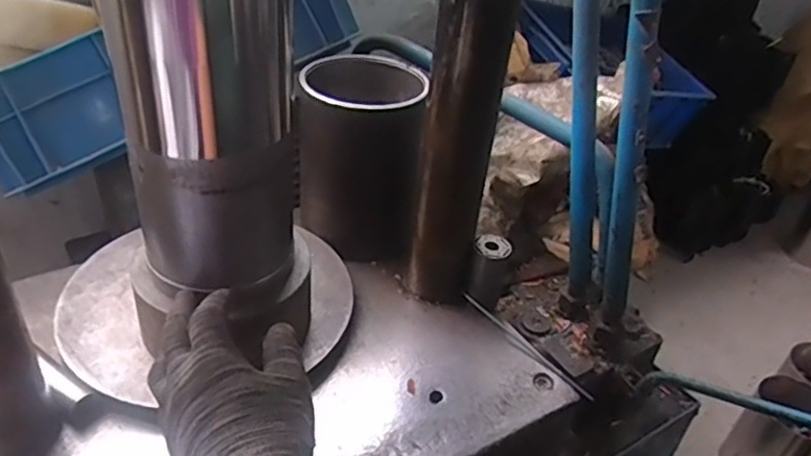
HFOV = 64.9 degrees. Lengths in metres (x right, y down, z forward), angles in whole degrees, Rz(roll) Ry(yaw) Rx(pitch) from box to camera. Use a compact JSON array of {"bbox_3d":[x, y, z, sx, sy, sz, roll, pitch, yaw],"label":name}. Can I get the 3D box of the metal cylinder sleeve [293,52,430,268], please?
[{"bbox_3d":[-0.052,-0.075,0.696,0.121,0.182,0.139,4,35,-4],"label":"metal cylinder sleeve"}]

